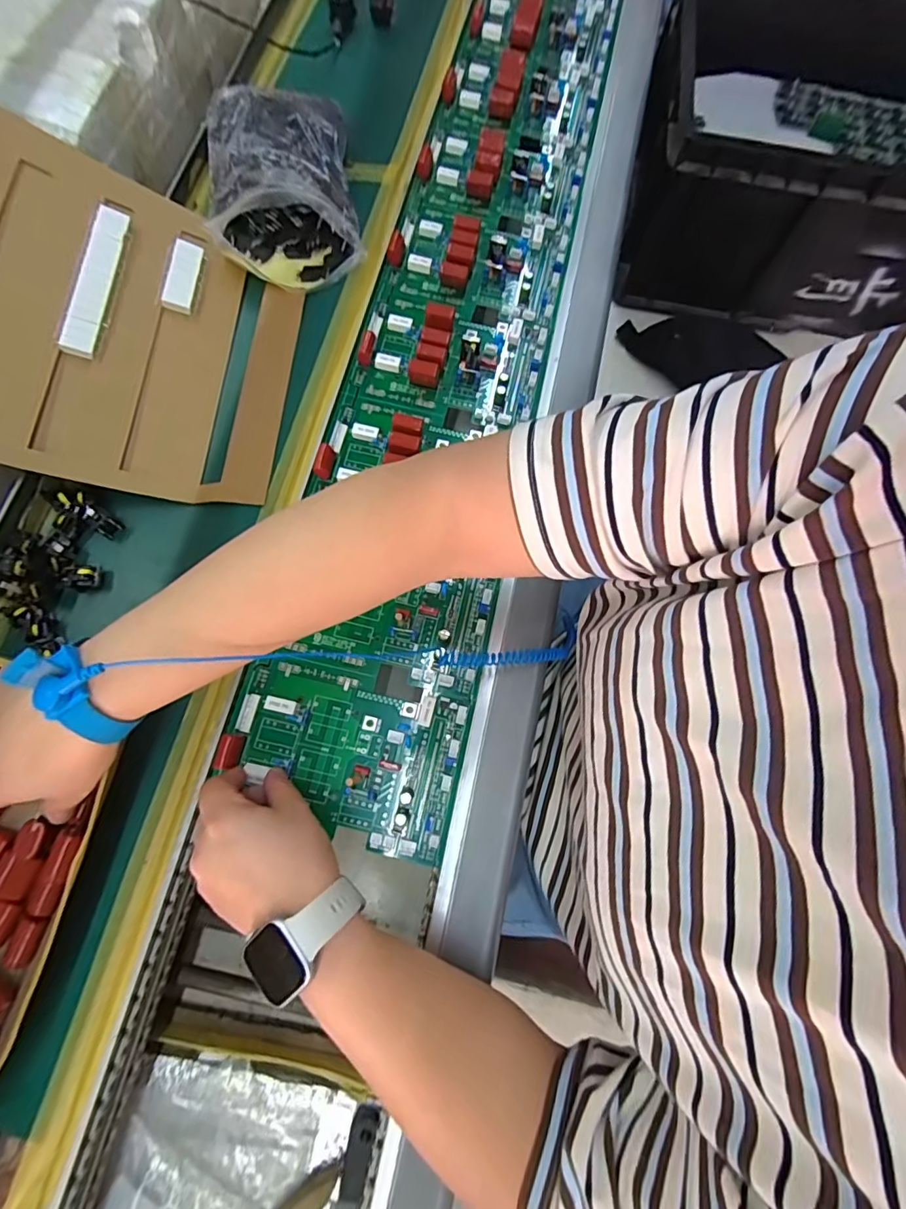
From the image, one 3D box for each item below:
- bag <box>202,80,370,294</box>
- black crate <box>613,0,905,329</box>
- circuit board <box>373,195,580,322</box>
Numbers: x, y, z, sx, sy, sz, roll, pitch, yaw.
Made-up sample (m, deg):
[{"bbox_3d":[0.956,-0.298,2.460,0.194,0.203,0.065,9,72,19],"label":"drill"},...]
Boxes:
[{"bbox_3d":[-0.158,-0.389,0.463,0.130,0.058,0.184,-9,73,-5],"label":"bag"},{"bbox_3d":[0.596,-0.637,0.738,0.656,0.216,0.428,7,72,0],"label":"black crate"},{"bbox_3d":[0.027,-0.349,0.499,0.174,0.027,0.119,14,72,2],"label":"circuit board"}]

